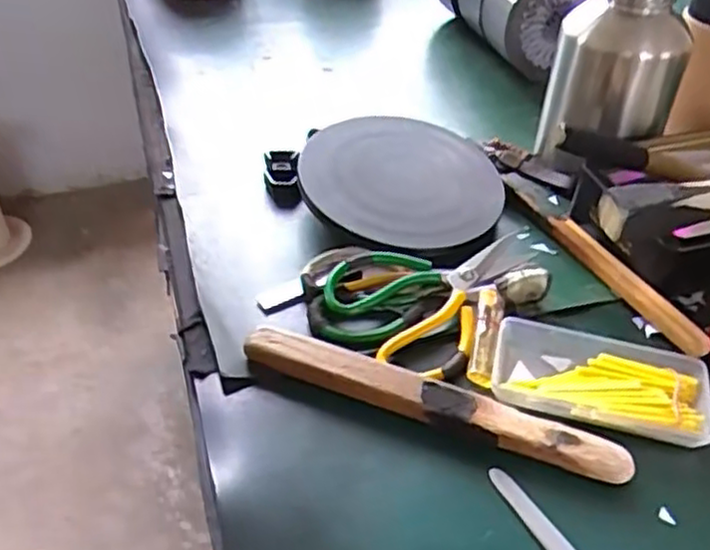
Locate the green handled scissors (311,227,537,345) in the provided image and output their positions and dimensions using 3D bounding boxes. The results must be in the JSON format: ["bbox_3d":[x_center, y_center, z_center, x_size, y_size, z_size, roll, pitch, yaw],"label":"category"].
[{"bbox_3d":[0.058,-0.001,0.609,0.208,0.015,0.082,-21,45,-24],"label":"green handled scissors"}]

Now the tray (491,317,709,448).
[{"bbox_3d":[0.183,0.077,0.535,0.152,0.017,0.089,10,41,10],"label":"tray"}]

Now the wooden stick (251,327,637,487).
[{"bbox_3d":[0.053,0.085,0.506,0.270,0.029,0.025,13,42,17],"label":"wooden stick"}]

